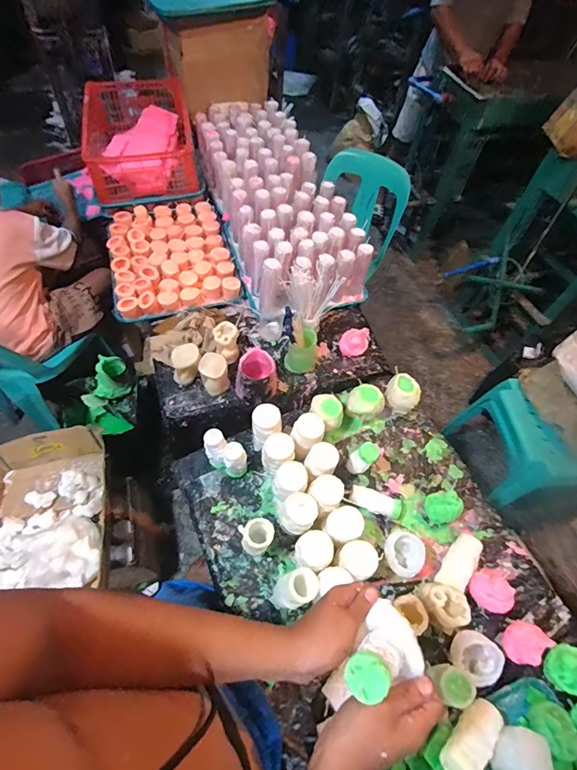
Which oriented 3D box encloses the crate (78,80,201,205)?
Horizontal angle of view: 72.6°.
[{"bbox_3d":[-0.486,-0.829,1.293,0.319,0.156,0.532,-11,59,-11],"label":"crate"}]

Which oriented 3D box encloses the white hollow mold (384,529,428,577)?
[{"bbox_3d":[0.217,0.323,0.750,0.078,0.052,0.077,-33,65,-23],"label":"white hollow mold"}]

